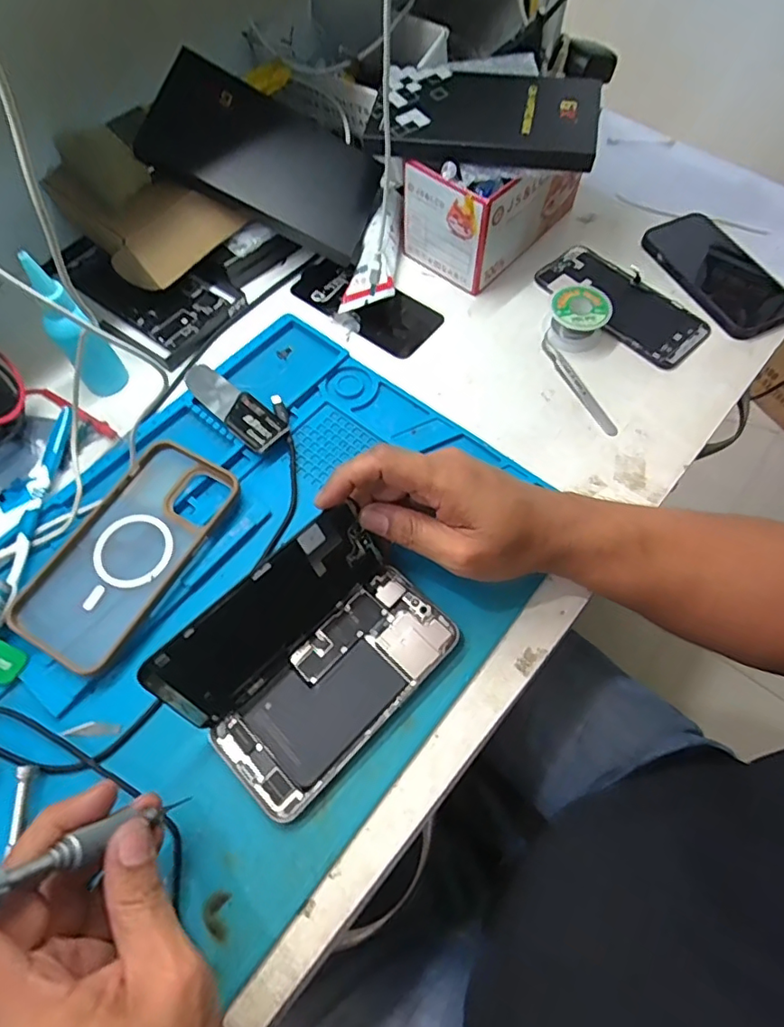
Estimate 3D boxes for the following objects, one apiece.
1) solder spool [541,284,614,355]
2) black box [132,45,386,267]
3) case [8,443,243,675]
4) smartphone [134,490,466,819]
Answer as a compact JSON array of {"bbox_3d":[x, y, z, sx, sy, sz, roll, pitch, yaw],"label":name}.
[{"bbox_3d":[0.165,-0.175,0.488,0.051,0.032,0.051,0,63,0],"label":"solder spool"},{"bbox_3d":[-0.111,-0.319,0.491,0.198,0.017,0.118,23,77,-14],"label":"black box"},{"bbox_3d":[-0.186,0.024,0.386,0.084,0.013,0.163,27,66,15],"label":"case"},{"bbox_3d":[-0.044,0.085,0.328,0.105,0.074,0.157,41,69,20],"label":"smartphone"}]

